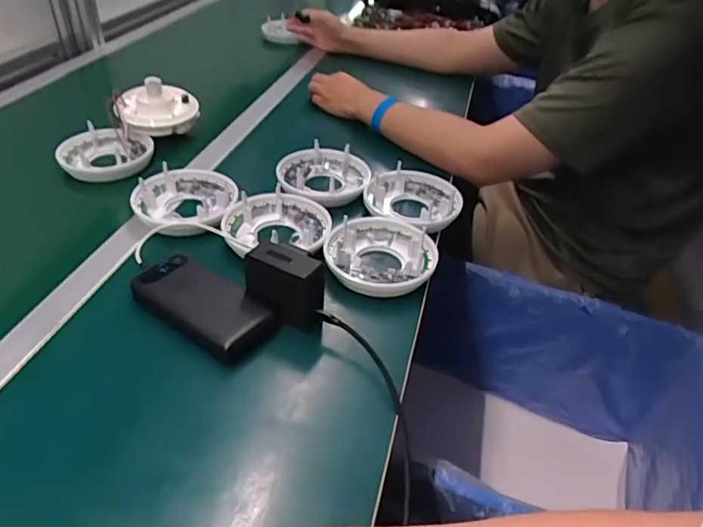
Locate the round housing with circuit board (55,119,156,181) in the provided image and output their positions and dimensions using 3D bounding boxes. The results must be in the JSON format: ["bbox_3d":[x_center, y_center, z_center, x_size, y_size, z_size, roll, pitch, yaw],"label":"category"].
[{"bbox_3d":[-0.372,-0.169,0.836,0.126,0.044,0.126,2,39,-2],"label":"round housing with circuit board"}]

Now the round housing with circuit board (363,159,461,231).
[{"bbox_3d":[0.083,-0.088,0.757,0.130,0.034,0.131,2,39,-2],"label":"round housing with circuit board"}]

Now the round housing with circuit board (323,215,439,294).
[{"bbox_3d":[0.034,-0.012,0.659,0.129,0.033,0.129,2,39,-2],"label":"round housing with circuit board"}]

